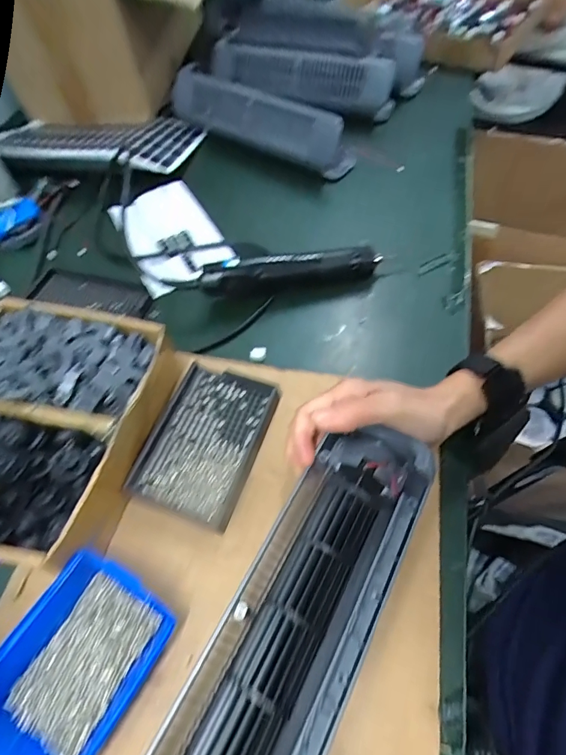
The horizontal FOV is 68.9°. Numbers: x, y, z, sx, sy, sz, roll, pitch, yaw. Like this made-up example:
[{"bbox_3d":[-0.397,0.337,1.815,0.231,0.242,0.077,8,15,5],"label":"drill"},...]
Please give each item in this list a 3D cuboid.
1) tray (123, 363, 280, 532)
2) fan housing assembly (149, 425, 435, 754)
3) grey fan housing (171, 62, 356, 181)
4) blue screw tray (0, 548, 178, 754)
[{"bbox_3d":[-0.068,0.057,0.371,0.094,0.023,0.132,15,60,13],"label":"tray"},{"bbox_3d":[0.009,0.155,0.255,0.086,0.045,0.283,27,61,19],"label":"fan housing assembly"},{"bbox_3d":[-0.043,-0.396,0.628,0.316,0.062,0.047,30,64,20],"label":"grey fan housing"},{"bbox_3d":[-0.136,0.185,0.276,0.089,0.045,0.112,25,62,18],"label":"blue screw tray"}]

